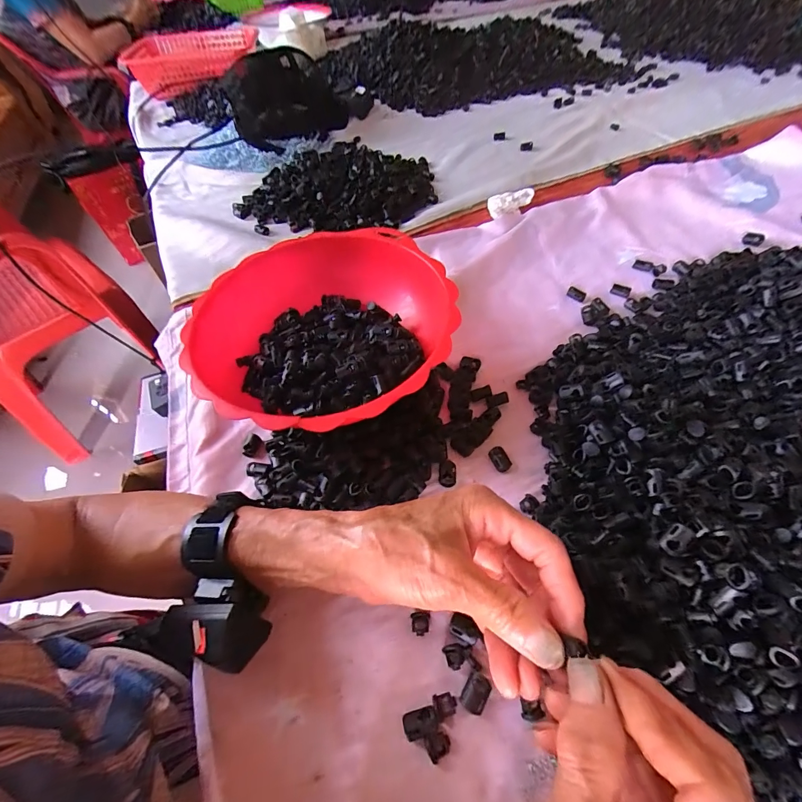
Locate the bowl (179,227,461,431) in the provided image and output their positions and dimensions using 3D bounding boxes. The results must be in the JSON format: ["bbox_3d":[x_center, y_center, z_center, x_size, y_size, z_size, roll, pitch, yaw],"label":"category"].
[{"bbox_3d":[-0.071,-0.066,0.375,0.237,0.065,0.230,-2,54,3],"label":"bowl"}]

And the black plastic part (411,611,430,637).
[{"bbox_3d":[0.013,0.149,0.258,0.012,0.006,0.014,-5,54,1],"label":"black plastic part"}]

